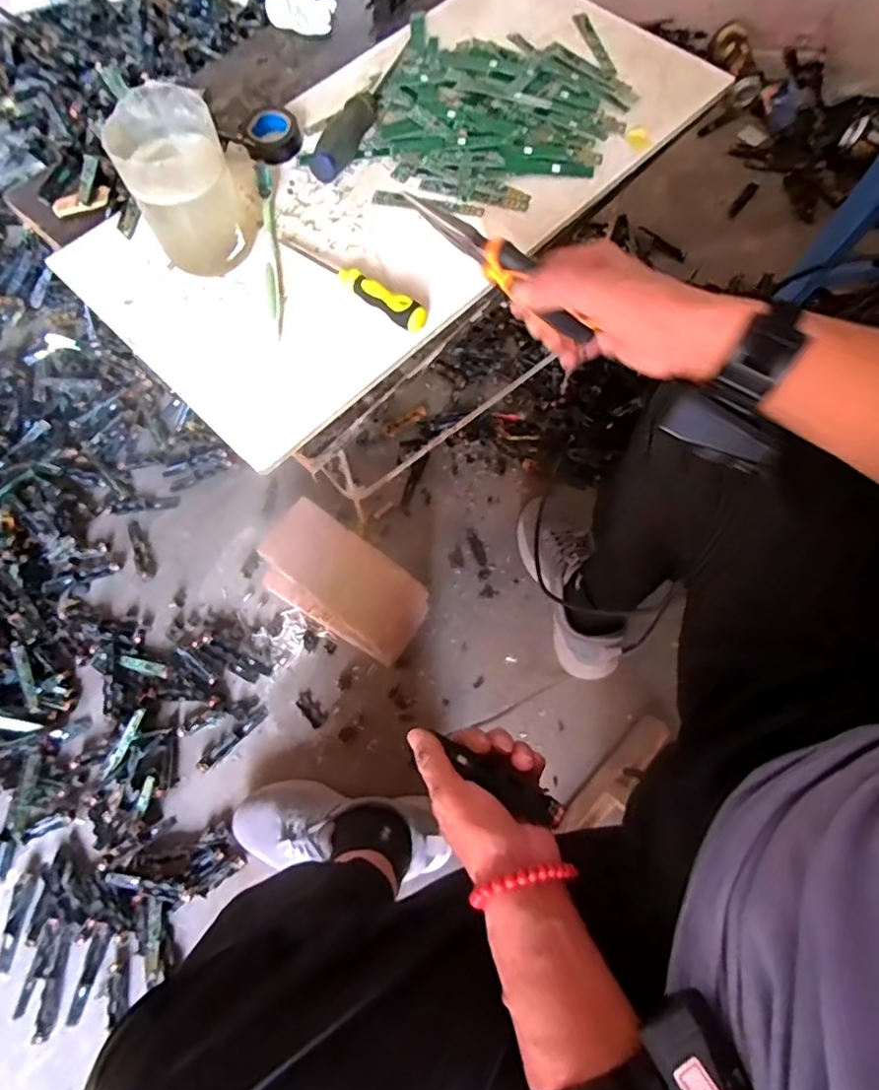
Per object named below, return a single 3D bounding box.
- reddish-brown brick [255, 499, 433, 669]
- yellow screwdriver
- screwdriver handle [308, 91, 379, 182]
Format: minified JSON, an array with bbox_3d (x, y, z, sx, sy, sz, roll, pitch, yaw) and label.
[{"bbox_3d":[-0.136,0.059,0.848,0.241,0.102,0.125,32,72,13],"label":"reddish-brown brick"},{"bbox_3d":[-0.076,-0.225,0.489,0.161,0.018,0.018,37,73,14],"label":"yellow screwdriver"},{"bbox_3d":[-0.086,-0.378,0.535,0.026,0.028,0.106,18,69,8],"label":"screwdriver handle"}]

